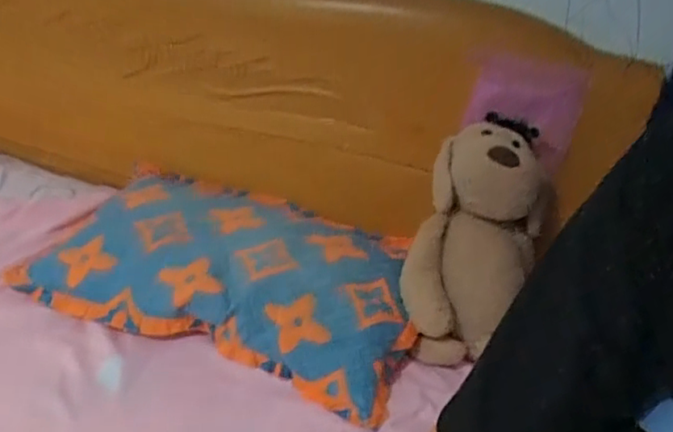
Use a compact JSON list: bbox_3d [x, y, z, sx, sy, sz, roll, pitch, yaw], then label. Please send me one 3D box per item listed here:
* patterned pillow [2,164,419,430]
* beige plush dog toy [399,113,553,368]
[{"bbox_3d":[-0.186,0.097,1.103,0.675,0.126,0.374,15,35,10],"label":"patterned pillow"},{"bbox_3d":[0.255,0.046,1.079,0.222,0.456,0.138,17,3,13],"label":"beige plush dog toy"}]

